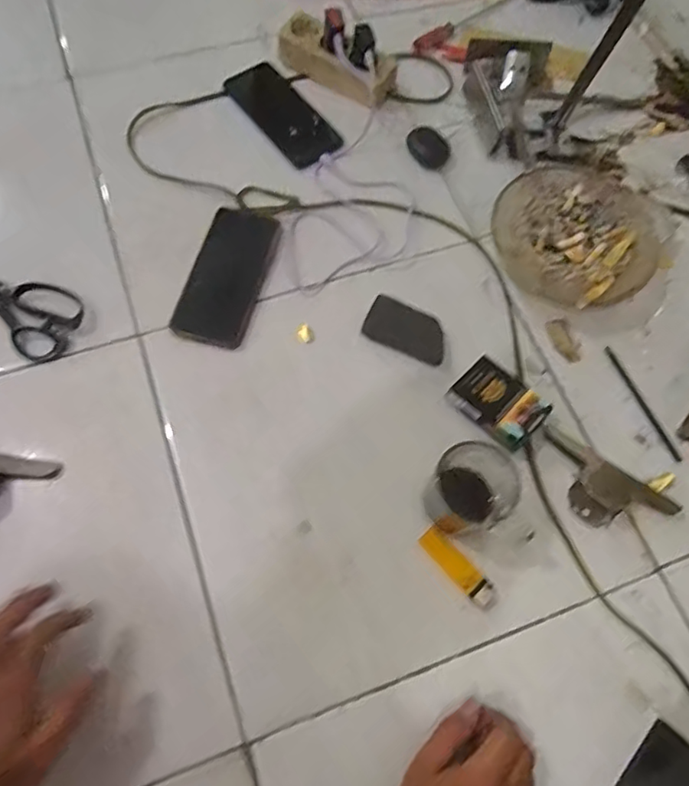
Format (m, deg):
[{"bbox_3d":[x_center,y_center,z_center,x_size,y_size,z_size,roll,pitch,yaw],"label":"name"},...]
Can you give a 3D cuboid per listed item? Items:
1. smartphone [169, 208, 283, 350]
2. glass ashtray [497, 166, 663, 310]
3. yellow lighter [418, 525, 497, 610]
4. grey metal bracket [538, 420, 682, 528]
[{"bbox_3d":[-0.131,-0.133,0.642,0.083,0.008,0.170,14,68,4],"label":"smartphone"},{"bbox_3d":[0.270,-0.182,0.659,0.205,0.049,0.183,-36,73,-15],"label":"glass ashtray"},{"bbox_3d":[0.104,0.161,0.522,0.024,0.013,0.083,-42,75,-17],"label":"yellow lighter"},{"bbox_3d":[0.249,0.086,0.551,0.137,0.040,0.067,40,72,13],"label":"grey metal bracket"}]

